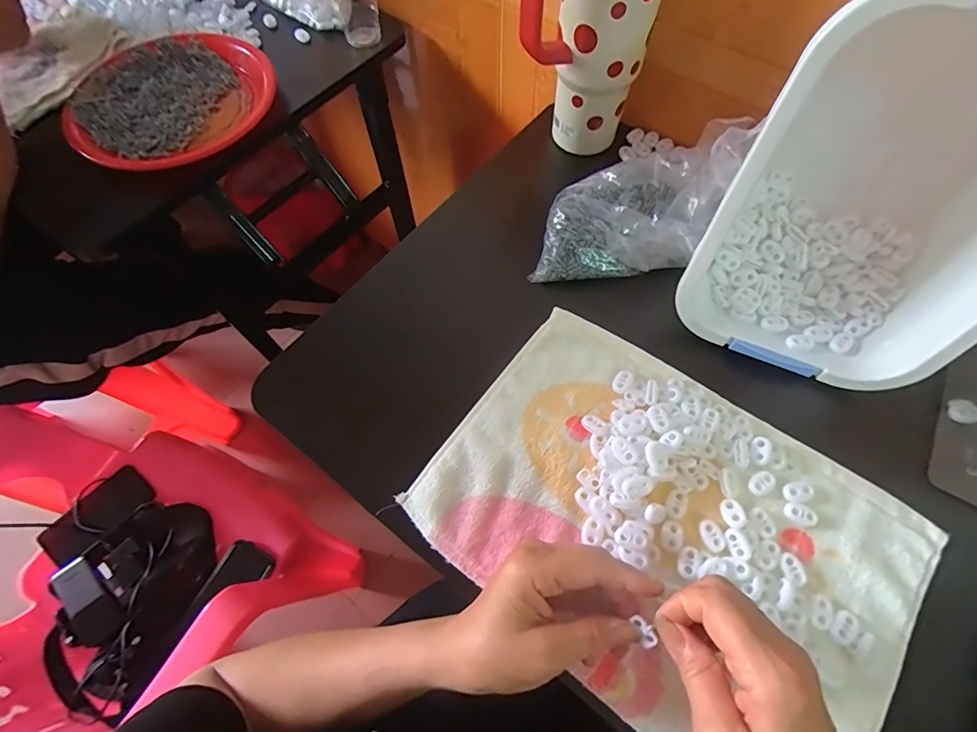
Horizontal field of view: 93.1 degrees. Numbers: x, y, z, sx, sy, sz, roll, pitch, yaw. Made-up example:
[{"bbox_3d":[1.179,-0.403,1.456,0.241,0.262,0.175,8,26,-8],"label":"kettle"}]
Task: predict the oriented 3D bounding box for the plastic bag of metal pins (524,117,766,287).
[{"bbox_3d":[0.120,-0.150,0.405,0.140,0.110,0.114,7,65,4],"label":"plastic bag of metal pins"}]

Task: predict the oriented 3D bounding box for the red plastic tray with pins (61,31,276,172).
[{"bbox_3d":[-0.375,-0.319,0.548,0.237,0.040,0.230,29,69,14],"label":"red plastic tray with pins"}]

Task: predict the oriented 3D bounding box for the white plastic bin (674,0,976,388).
[{"bbox_3d":[0.279,-0.130,0.335,0.195,0.257,0.145,21,53,11],"label":"white plastic bin"}]

